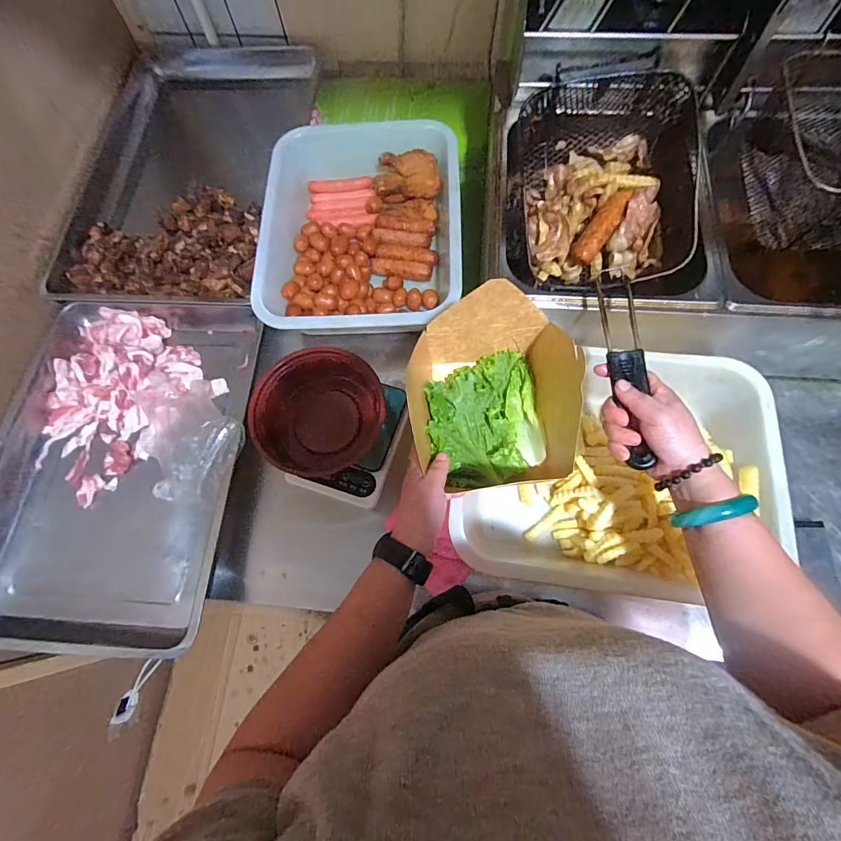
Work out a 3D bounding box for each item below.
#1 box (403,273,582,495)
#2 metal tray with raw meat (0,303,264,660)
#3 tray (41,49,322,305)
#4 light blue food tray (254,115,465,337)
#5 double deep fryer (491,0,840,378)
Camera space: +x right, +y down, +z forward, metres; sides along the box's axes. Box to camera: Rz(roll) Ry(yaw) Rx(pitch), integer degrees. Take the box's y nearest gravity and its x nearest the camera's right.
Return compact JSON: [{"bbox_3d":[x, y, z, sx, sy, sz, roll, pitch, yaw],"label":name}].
[{"bbox_3d":[0.084,-0.031,0.452,0.181,0.113,0.180,-8,71,0],"label":"box"},{"bbox_3d":[-0.422,0.037,0.588,0.349,0.083,0.489,4,71,4],"label":"metal tray with raw meat"},{"bbox_3d":[-0.417,-0.464,0.807,0.373,0.115,0.594,2,71,3],"label":"tray"},{"bbox_3d":[-0.089,-0.301,0.665,0.297,0.085,0.362,-2,71,2],"label":"light blue food tray"},{"bbox_3d":[0.384,-0.307,0.552,0.538,0.290,0.437,2,71,3],"label":"double deep fryer"}]

